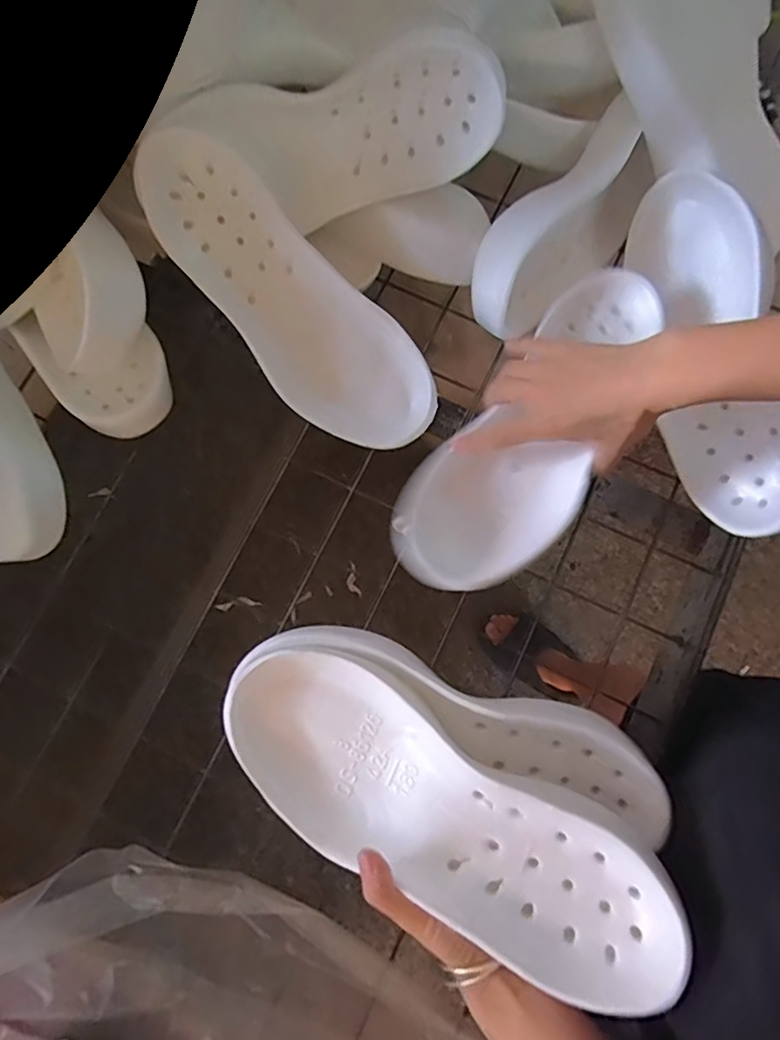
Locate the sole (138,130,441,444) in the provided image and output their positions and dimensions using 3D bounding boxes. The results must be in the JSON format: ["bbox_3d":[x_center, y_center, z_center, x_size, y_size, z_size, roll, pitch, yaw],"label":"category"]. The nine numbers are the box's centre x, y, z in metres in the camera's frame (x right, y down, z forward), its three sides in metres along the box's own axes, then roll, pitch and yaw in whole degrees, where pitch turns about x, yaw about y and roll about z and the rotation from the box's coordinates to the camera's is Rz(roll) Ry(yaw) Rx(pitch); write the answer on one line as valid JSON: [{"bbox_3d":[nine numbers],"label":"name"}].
[{"bbox_3d":[-0.090,-0.188,0.497,0.106,0.034,0.312,-46,100,-9],"label":"sole"}]

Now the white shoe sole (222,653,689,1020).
[{"bbox_3d":[0.027,0.184,0.370,0.292,0.042,0.110,25,79,20],"label":"white shoe sole"}]

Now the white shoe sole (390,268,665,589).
[{"bbox_3d":[0.119,-0.072,0.479,0.121,0.060,0.298,35,87,7],"label":"white shoe sole"}]

